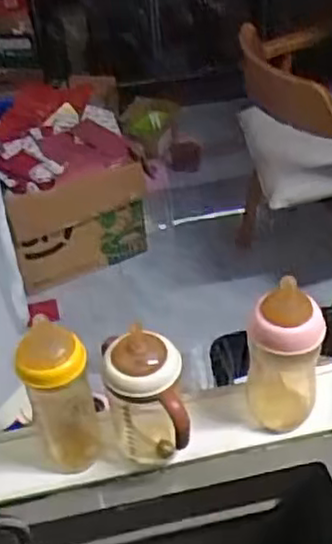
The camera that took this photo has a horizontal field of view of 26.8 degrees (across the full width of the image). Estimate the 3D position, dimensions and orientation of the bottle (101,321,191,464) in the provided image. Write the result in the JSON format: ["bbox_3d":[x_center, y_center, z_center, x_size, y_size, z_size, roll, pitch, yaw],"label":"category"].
[{"bbox_3d":[-0.017,0.122,0.633,0.066,0.142,0.074,-7,41,-3],"label":"bottle"}]

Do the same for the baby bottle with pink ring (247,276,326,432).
[{"bbox_3d":[0.111,0.069,0.649,0.065,0.173,0.073,5,42,11],"label":"baby bottle with pink ring"}]

